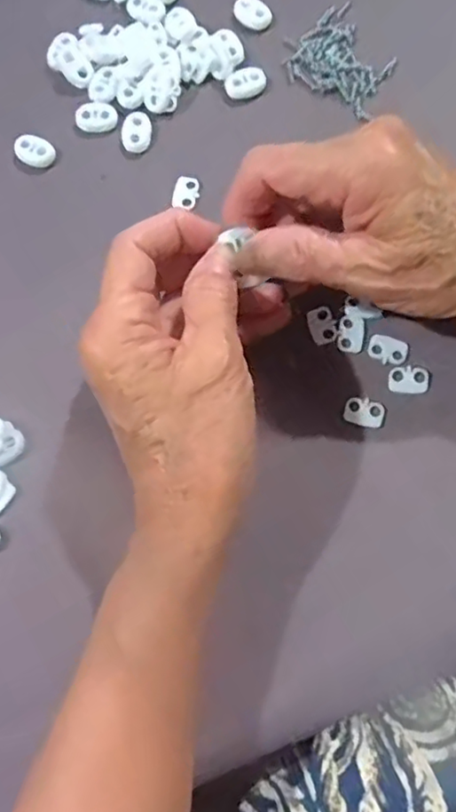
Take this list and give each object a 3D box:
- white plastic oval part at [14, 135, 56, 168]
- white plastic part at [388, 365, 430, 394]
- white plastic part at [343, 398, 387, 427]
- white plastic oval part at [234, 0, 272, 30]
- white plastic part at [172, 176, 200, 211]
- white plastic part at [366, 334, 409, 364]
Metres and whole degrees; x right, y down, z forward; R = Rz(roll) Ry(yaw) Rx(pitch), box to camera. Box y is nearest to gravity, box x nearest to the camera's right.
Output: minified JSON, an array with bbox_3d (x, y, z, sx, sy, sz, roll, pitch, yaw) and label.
[{"bbox_3d":[-0.104,-0.136,0.330,0.022,0.005,0.015,29,79,8],"label":"white plastic oval part"},{"bbox_3d":[0.088,-0.013,0.296,0.019,0.004,0.013,1,77,2],"label":"white plastic part"},{"bbox_3d":[0.066,0.003,0.294,0.019,0.004,0.013,12,77,4],"label":"white plastic part"},{"bbox_3d":[0.014,-0.218,0.341,0.015,0.005,0.023,-37,79,-7],"label":"white plastic oval part"},{"bbox_3d":[-0.022,-0.112,0.324,0.013,0.004,0.018,16,78,5],"label":"white plastic part"},{"bbox_3d":[0.078,-0.028,0.299,0.019,0.004,0.013,16,78,5],"label":"white plastic part"}]

